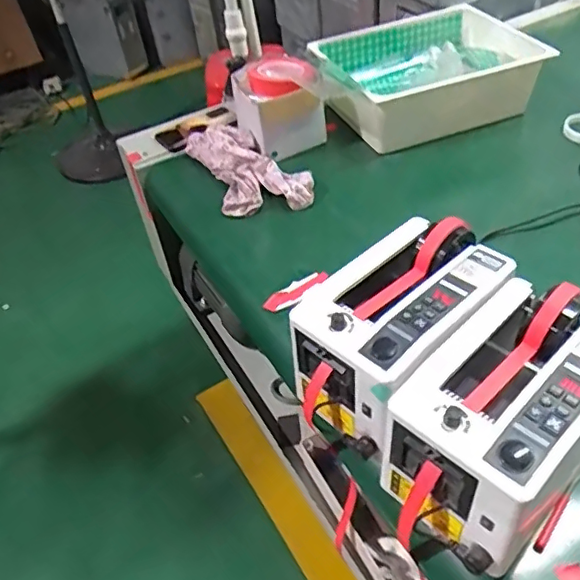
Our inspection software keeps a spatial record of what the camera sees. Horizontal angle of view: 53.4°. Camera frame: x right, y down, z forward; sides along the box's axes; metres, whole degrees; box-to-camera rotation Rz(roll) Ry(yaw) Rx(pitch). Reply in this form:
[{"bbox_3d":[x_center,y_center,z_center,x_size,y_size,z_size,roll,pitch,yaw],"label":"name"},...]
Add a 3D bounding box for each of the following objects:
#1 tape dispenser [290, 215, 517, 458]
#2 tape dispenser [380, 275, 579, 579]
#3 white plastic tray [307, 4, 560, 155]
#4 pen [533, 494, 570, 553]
[{"bbox_3d":[0.119,0.052,0.626,0.243,0.153,0.135,-37,52,-26],"label":"tape dispenser"},{"bbox_3d":[0.199,0.127,0.541,0.139,0.152,0.242,33,58,32],"label":"tape dispenser"},{"bbox_3d":[0.252,-0.419,1.113,0.402,0.111,0.282,-19,47,-11],"label":"white plastic tray"},{"bbox_3d":[0.248,0.219,0.544,0.010,0.005,0.070,29,56,30],"label":"pen"}]

